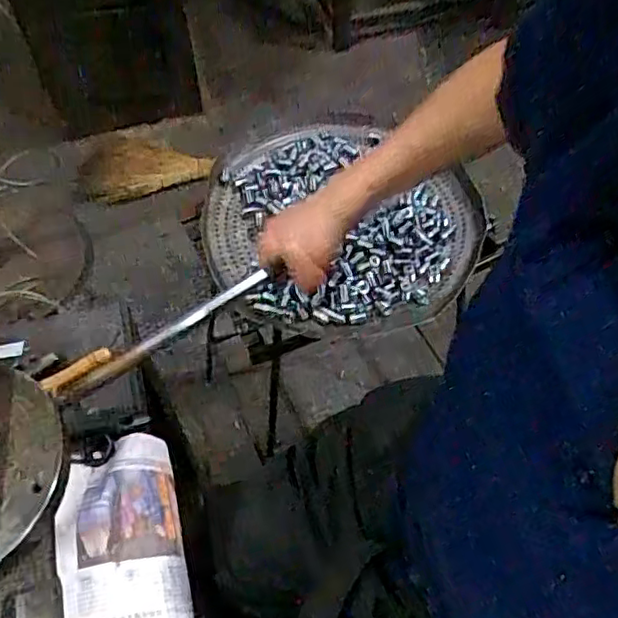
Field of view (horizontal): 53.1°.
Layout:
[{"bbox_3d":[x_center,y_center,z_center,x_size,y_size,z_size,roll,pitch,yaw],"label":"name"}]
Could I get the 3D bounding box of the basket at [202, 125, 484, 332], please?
[{"bbox_3d":[0.031,-0.134,0.834,0.339,0.086,0.360,-1,57,1],"label":"basket"}]

